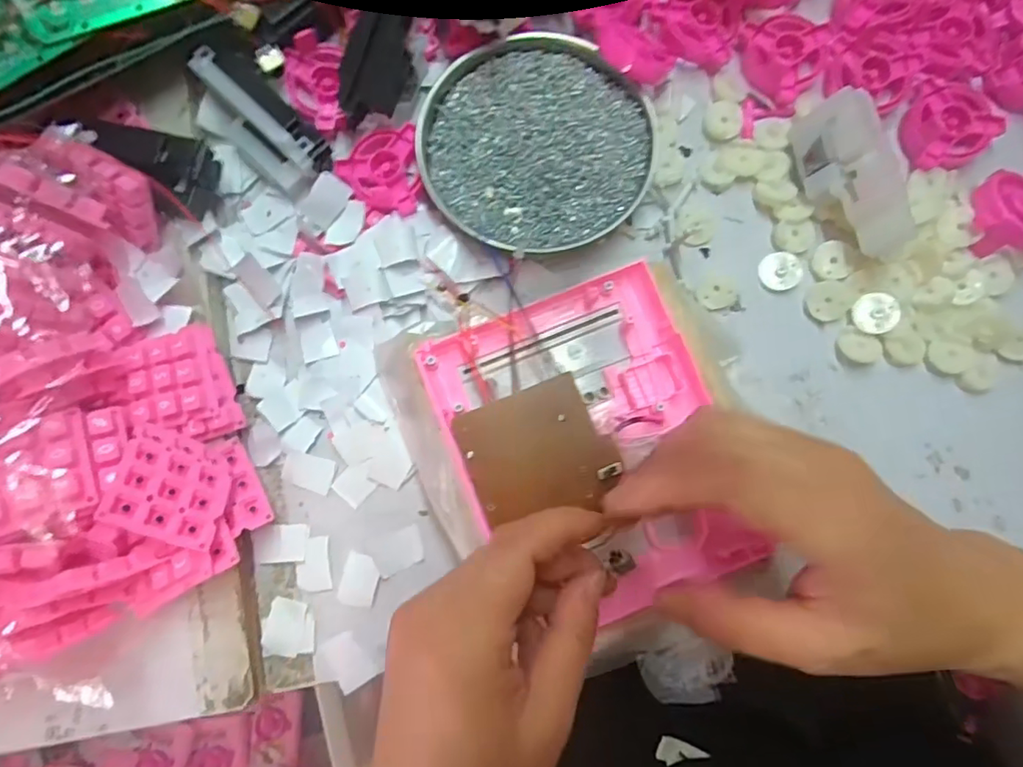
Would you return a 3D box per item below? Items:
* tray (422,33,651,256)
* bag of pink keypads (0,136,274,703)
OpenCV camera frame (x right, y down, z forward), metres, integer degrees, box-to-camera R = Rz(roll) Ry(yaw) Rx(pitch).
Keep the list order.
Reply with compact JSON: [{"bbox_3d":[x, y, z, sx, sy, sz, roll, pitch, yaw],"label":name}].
[{"bbox_3d":[0.015,-0.144,0.344,0.129,0.015,0.133,0,83,1],"label":"tray"},{"bbox_3d":[-0.270,0.019,0.283,0.228,0.104,0.252,-18,83,-1],"label":"bag of pink keypads"}]

